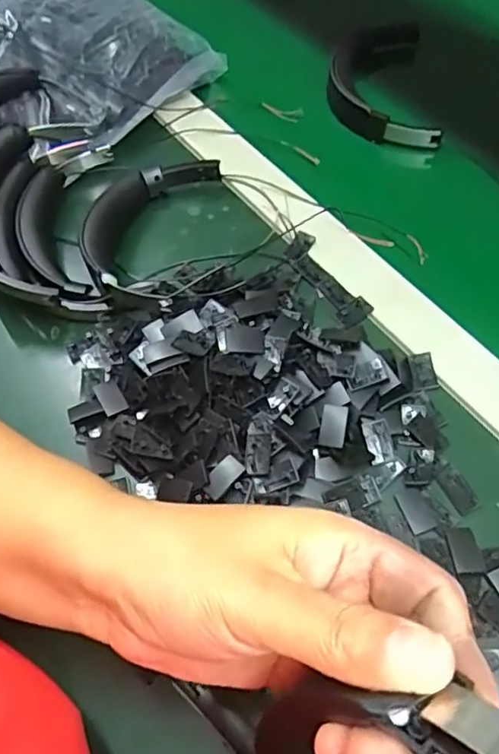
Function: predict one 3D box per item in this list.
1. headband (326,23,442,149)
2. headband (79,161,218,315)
[{"bbox_3d":[0.114,-0.262,0.536,0.088,0.033,0.157,-1,61,2],"label":"headband"},{"bbox_3d":[-0.076,-0.116,0.440,0.082,0.037,0.144,14,63,10],"label":"headband"}]

